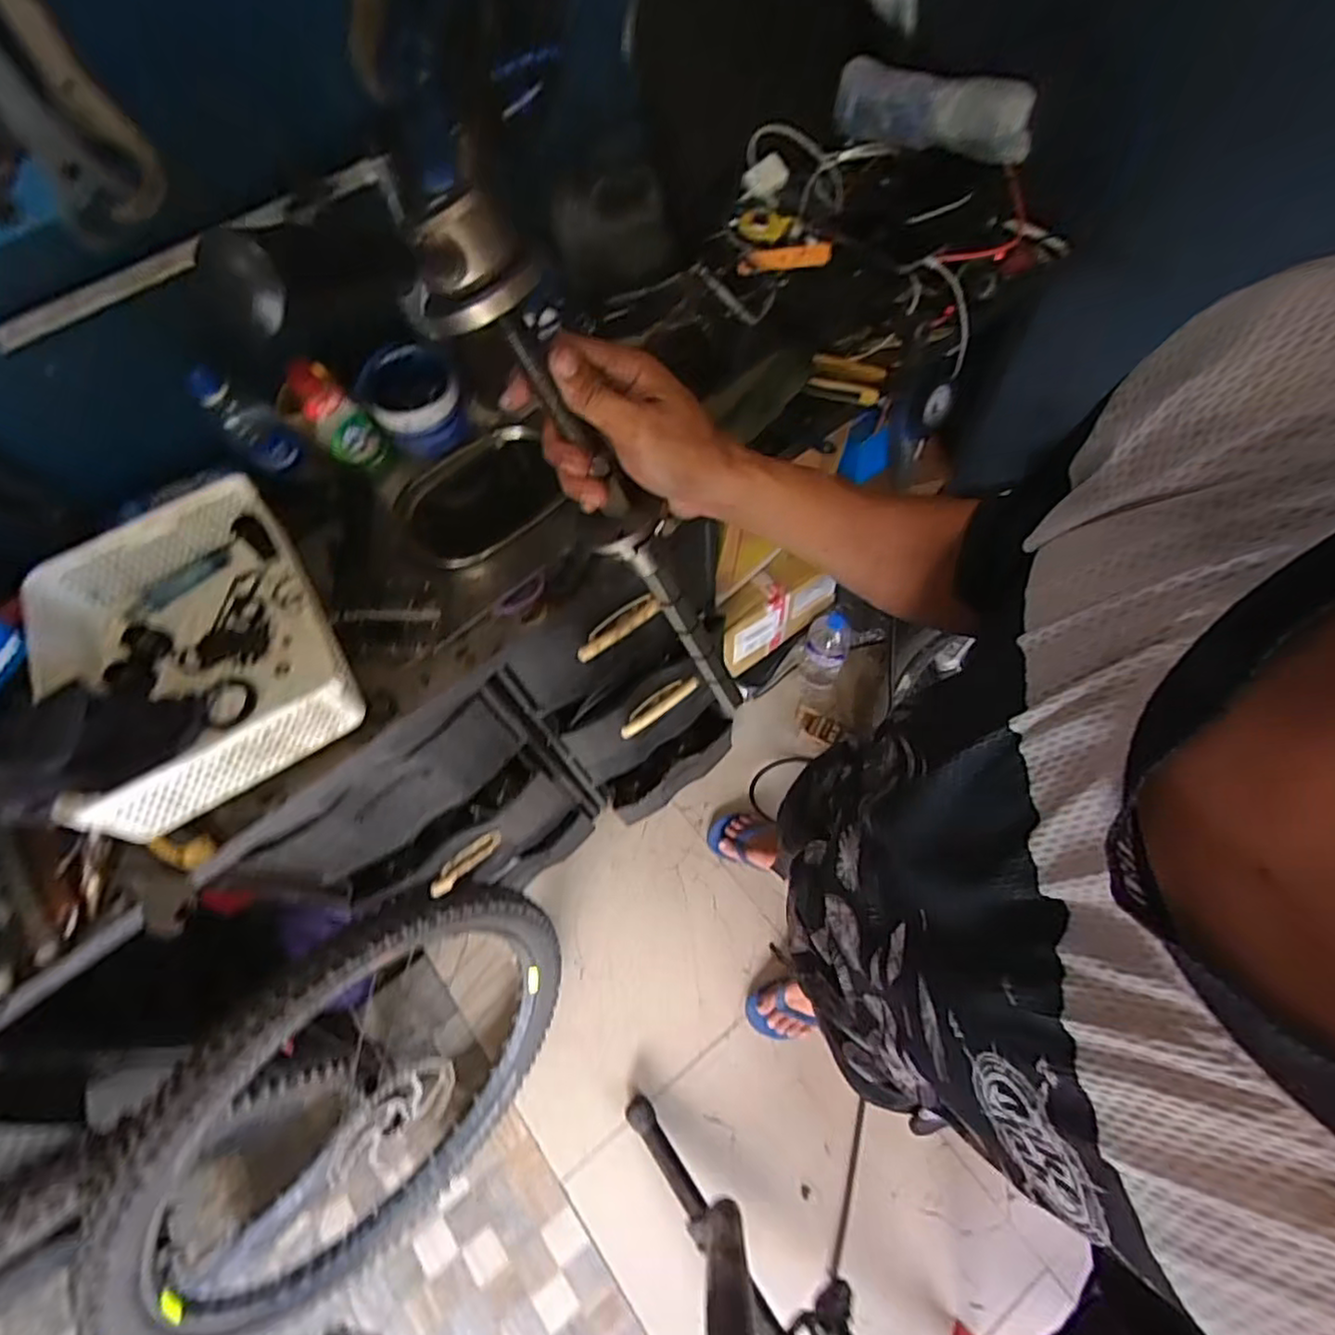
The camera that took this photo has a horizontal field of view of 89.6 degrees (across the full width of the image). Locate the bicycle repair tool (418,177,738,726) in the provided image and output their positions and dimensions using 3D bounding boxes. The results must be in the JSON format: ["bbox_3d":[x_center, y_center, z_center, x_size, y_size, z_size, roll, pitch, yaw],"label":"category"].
[{"bbox_3d":[-0.022,-0.081,0.447,0.043,0.420,0.042,7,61,29],"label":"bicycle repair tool"}]

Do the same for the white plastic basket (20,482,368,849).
[{"bbox_3d":[-0.485,-0.021,0.690,0.254,0.094,0.333,-34,68,-11],"label":"white plastic basket"}]

